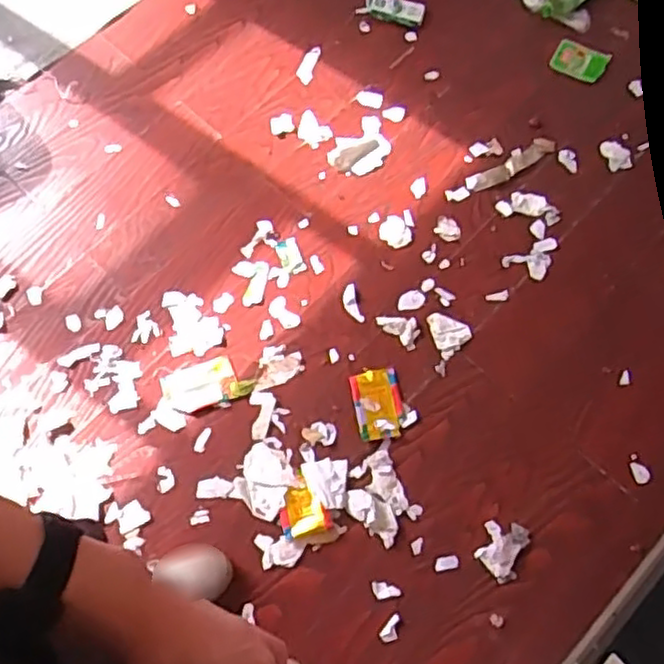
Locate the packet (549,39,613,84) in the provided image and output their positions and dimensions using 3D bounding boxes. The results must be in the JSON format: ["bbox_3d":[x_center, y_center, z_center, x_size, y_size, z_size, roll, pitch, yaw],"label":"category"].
[{"bbox_3d":[0.567,-0.621,1.591,0.120,0.013,0.088,26,72,10],"label":"packet"}]

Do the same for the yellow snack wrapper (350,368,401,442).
[{"bbox_3d":[0.091,0.143,1.375,0.091,0.011,0.135,-10,70,-3],"label":"yellow snack wrapper"}]

